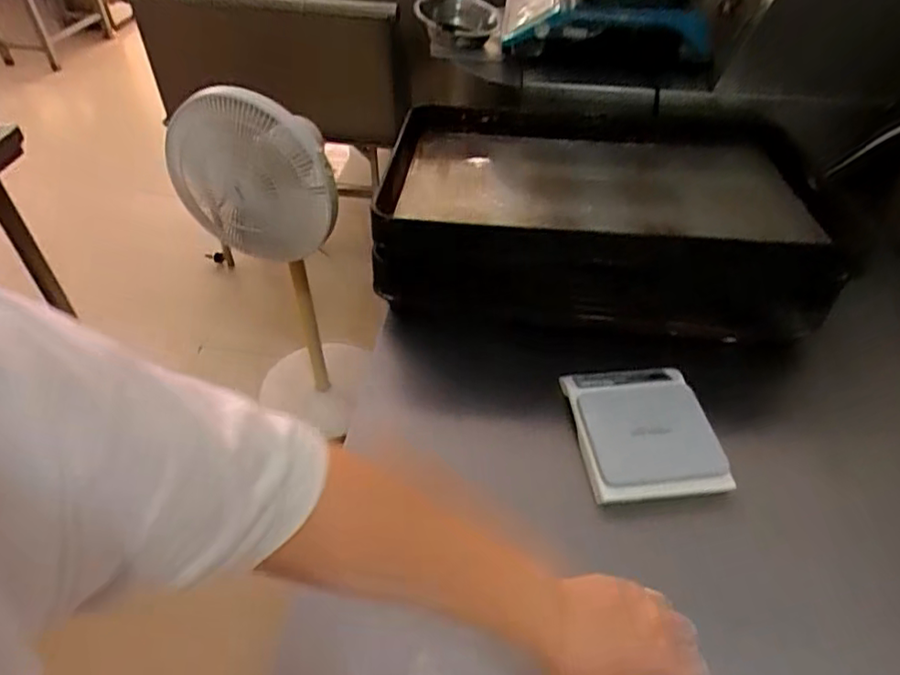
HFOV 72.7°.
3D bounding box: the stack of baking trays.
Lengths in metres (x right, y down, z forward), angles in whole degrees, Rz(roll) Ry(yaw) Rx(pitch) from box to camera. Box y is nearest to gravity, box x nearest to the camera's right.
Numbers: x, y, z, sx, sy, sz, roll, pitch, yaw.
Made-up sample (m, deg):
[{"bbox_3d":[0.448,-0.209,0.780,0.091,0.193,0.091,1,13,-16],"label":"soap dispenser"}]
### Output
[{"bbox_3d":[0.221,-0.204,0.920,0.611,0.156,0.439,4,45,2],"label":"stack of baking trays"}]

